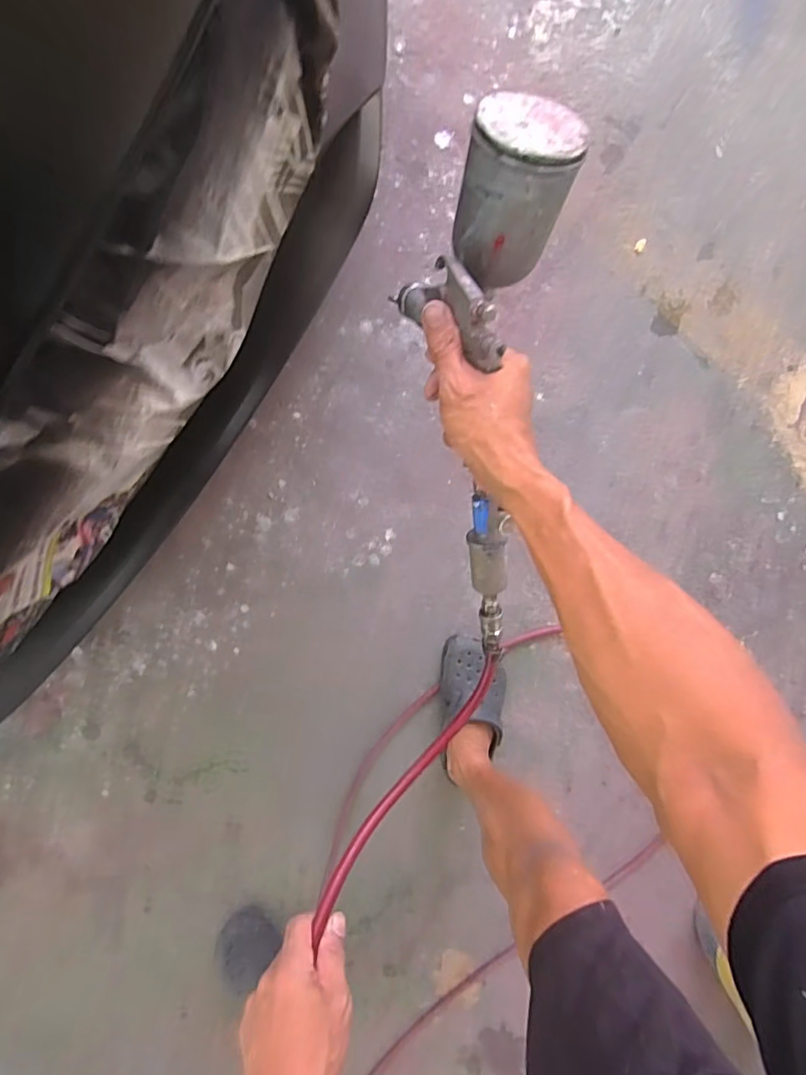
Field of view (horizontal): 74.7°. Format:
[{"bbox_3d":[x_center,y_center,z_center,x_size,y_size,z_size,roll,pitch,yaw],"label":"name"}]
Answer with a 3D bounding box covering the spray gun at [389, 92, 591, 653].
[{"bbox_3d":[0.061,-0.094,0.450,0.110,0.095,0.448,-2,113,-4],"label":"spray gun"}]

